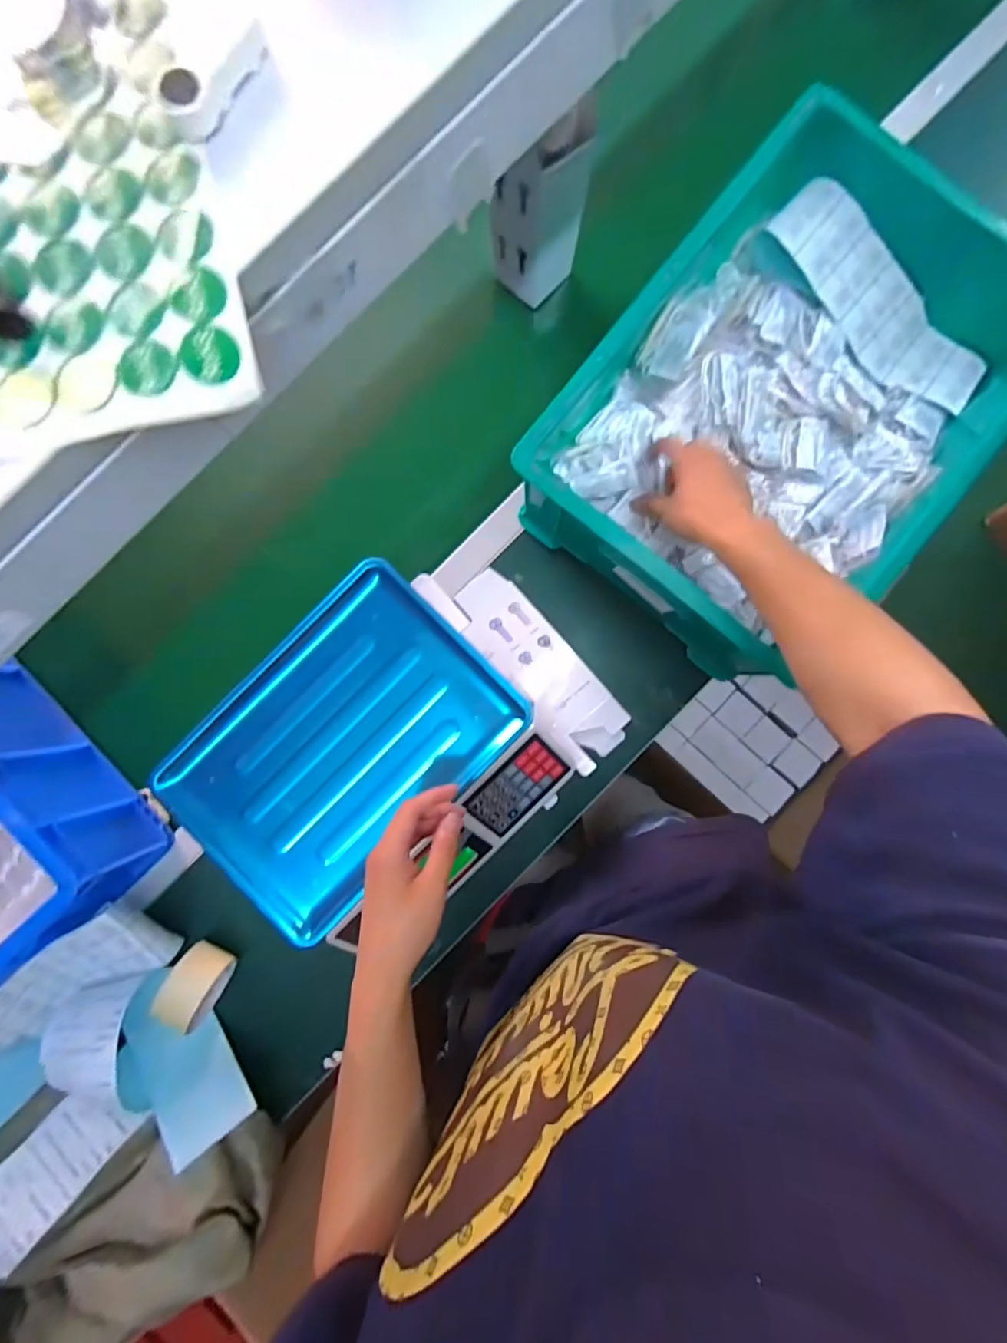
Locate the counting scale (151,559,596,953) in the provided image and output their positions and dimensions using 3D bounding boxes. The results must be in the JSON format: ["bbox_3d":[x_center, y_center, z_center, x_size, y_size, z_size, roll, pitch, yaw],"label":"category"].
[{"bbox_3d":[-0.133,0.102,0.579,0.346,0.103,0.312,-41,88,0],"label":"counting scale"}]

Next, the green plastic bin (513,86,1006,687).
[{"bbox_3d":[0.294,-0.276,0.558,0.339,0.158,0.481,40,89,2],"label":"green plastic bin"}]

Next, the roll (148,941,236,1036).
[{"bbox_3d":[-0.352,0.358,0.591,0.050,0.090,0.100,17,89,2],"label":"roll"}]

